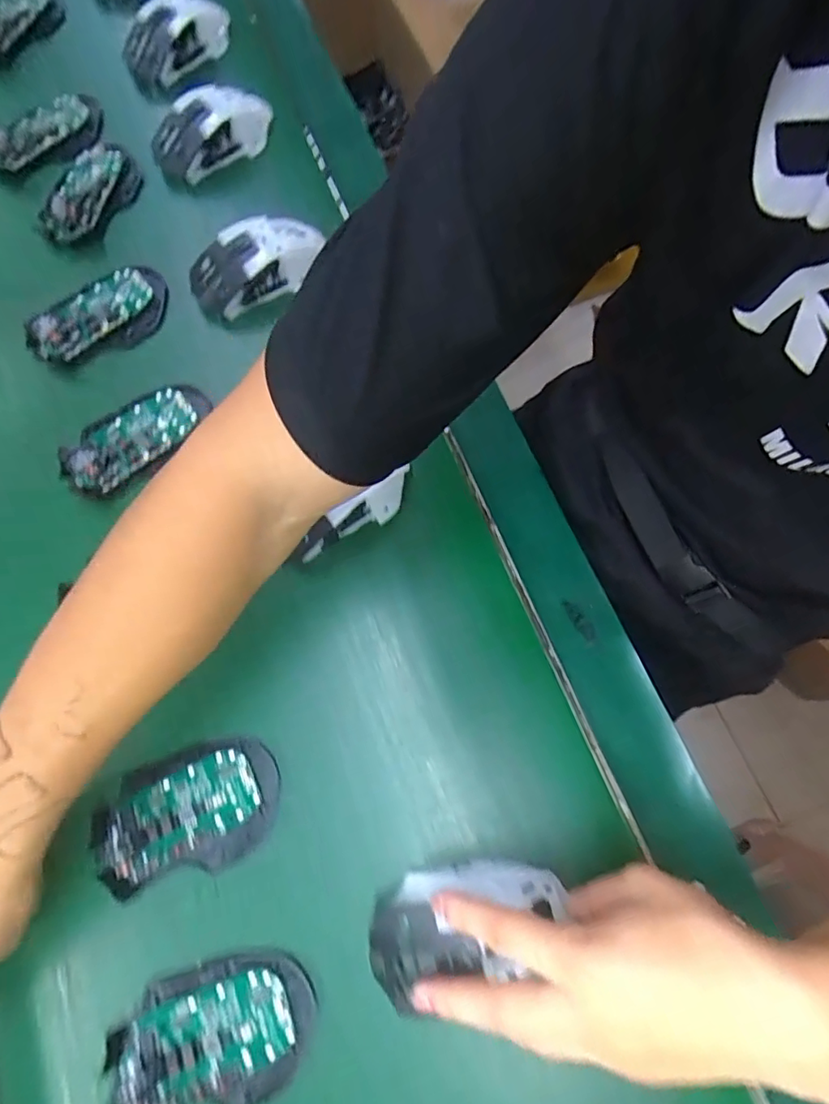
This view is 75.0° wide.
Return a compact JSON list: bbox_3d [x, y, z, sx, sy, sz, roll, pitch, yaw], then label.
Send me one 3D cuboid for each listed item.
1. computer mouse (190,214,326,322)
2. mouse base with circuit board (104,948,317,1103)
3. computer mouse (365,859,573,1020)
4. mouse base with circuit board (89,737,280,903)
[{"bbox_3d":[-0.129,-0.237,0.440,0.110,0.041,0.054,-25,73,-7],"label":"computer mouse"},{"bbox_3d":[-0.116,0.274,0.302,0.114,0.020,0.070,-15,73,-4],"label":"mouse base with circuit board"},{"bbox_3d":[0.030,0.209,0.306,0.113,0.041,0.060,-21,73,-9],"label":"computer mouse"},{"bbox_3d":[-0.143,0.161,0.334,0.112,0.025,0.071,-17,73,-4],"label":"mouse base with circuit board"}]

